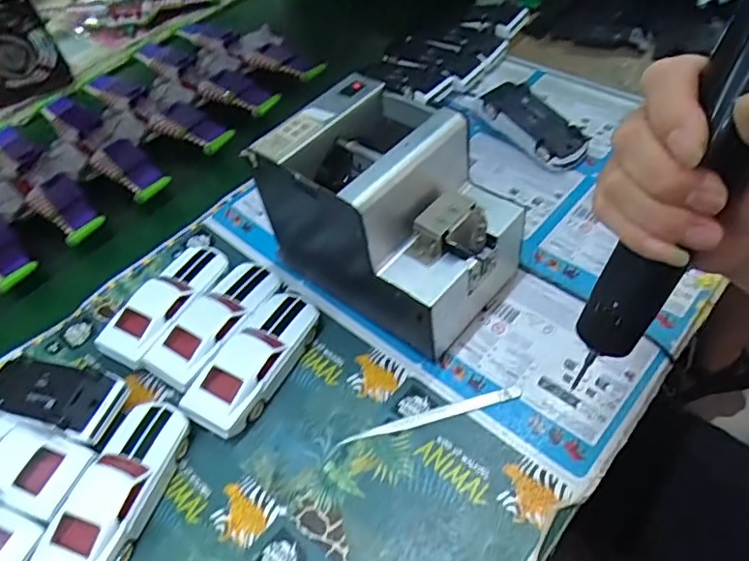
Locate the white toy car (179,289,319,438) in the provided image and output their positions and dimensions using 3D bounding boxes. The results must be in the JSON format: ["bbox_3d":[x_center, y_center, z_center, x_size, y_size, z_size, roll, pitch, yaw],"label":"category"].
[{"bbox_3d":[-0.094,0.062,0.450,0.053,0.034,0.134,19,56,24],"label":"white toy car"}]

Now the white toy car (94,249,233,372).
[{"bbox_3d":[-0.184,0.019,0.496,0.061,0.035,0.133,16,55,20],"label":"white toy car"}]

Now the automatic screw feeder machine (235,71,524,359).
[{"bbox_3d":[0.016,-0.054,0.454,0.175,0.145,0.121,31,62,29],"label":"automatic screw feeder machine"}]

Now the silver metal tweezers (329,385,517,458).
[{"bbox_3d":[0.038,0.104,0.415,0.150,0.005,0.011,-15,52,-6],"label":"silver metal tweezers"}]

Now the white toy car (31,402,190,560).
[{"bbox_3d":[-0.180,0.148,0.390,0.054,0.034,0.128,8,52,17],"label":"white toy car"}]

